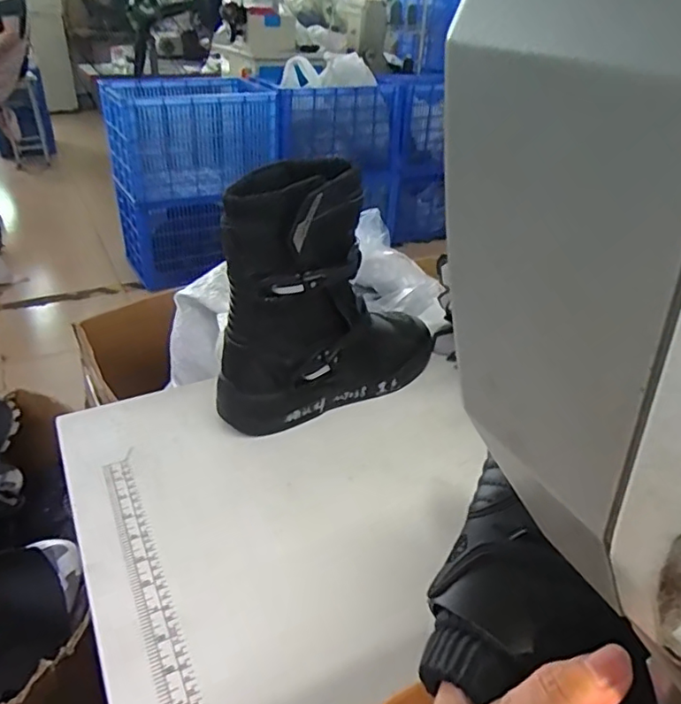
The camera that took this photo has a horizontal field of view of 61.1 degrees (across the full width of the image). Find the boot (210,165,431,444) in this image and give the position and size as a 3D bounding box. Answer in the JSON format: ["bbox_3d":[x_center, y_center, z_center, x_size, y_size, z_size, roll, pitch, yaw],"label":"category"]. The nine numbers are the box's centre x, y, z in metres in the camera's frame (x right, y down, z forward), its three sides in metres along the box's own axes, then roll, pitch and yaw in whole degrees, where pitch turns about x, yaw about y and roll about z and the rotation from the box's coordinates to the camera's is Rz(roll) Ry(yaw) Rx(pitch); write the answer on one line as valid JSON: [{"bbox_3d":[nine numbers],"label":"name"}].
[{"bbox_3d":[-0.009,-0.064,0.644,0.266,0.277,0.095,-25,41,-36],"label":"boot"}]

